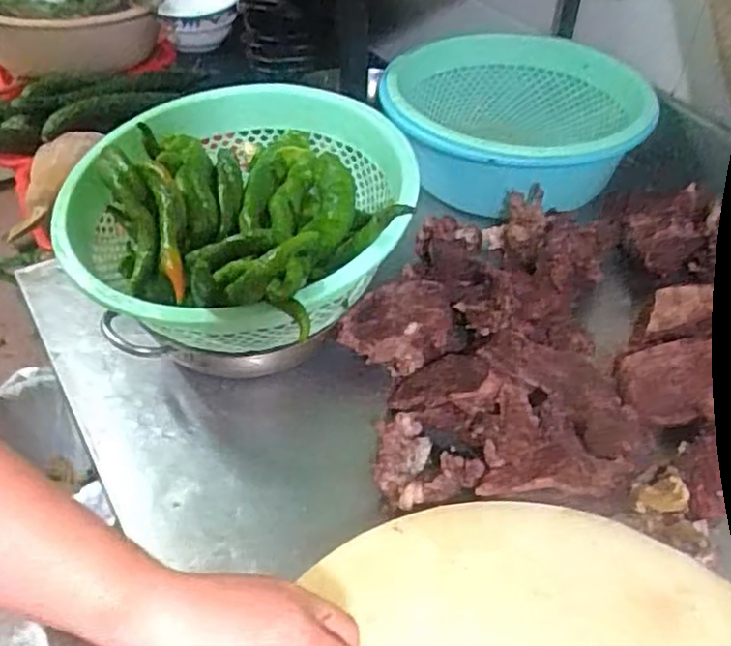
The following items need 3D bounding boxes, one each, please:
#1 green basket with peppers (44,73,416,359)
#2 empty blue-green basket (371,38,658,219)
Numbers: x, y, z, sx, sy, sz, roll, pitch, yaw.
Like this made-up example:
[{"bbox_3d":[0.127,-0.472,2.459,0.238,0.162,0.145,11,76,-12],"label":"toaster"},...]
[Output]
[{"bbox_3d":[-0.117,-0.105,0.667,0.305,0.106,0.314,0,44,0],"label":"green basket with peppers"},{"bbox_3d":[0.192,-0.267,0.964,0.318,0.126,0.273,10,45,9],"label":"empty blue-green basket"}]

